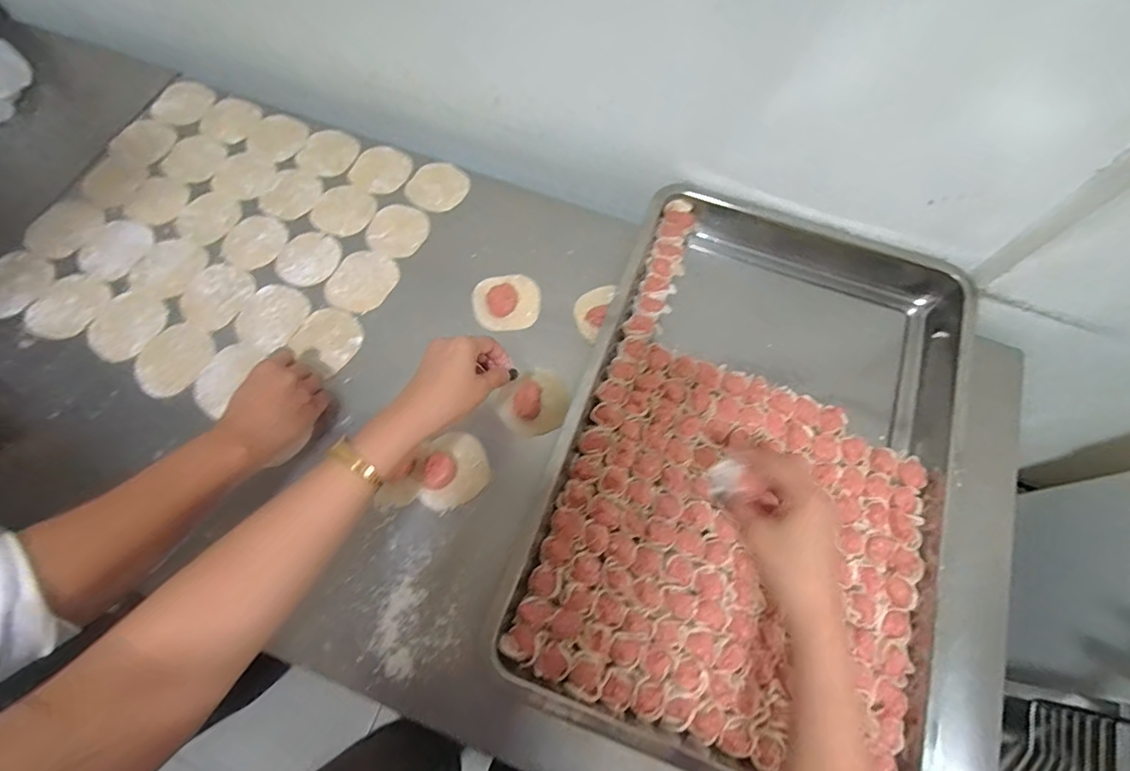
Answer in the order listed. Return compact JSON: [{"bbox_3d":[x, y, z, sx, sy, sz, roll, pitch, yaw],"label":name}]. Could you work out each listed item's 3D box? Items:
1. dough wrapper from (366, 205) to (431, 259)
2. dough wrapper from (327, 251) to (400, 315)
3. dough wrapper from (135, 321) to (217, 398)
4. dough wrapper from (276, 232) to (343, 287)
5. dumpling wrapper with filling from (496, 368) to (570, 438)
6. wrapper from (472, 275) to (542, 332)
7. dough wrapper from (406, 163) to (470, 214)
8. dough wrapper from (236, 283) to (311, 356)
[{"bbox_3d":[-0.216,-0.201,0.670,0.074,0.005,0.078,0,68,-1],"label":"dough wrapper"},{"bbox_3d":[-0.252,-0.130,0.640,0.073,0.004,0.088,28,70,10],"label":"dough wrapper"},{"bbox_3d":[-0.454,-0.032,0.598,0.077,0.006,0.089,33,71,12],"label":"dough wrapper"},{"bbox_3d":[-0.321,-0.160,0.649,0.072,0.004,0.077,0,68,-1],"label":"dough wrapper"},{"bbox_3d":[-0.034,0.018,0.582,0.077,0.030,0.070,0,68,-1],"label":"dumpling wrapper with filling"},{"bbox_3d":[-0.071,-0.105,0.628,0.081,0.013,0.071,-9,68,-5],"label":"wrapper"},{"bbox_3d":[-0.170,-0.266,0.693,0.073,0.004,0.075,1,77,-3],"label":"dough wrapper"},{"bbox_3d":[-0.352,-0.082,0.624,0.073,0.006,0.083,32,71,11],"label":"dough wrapper"}]

